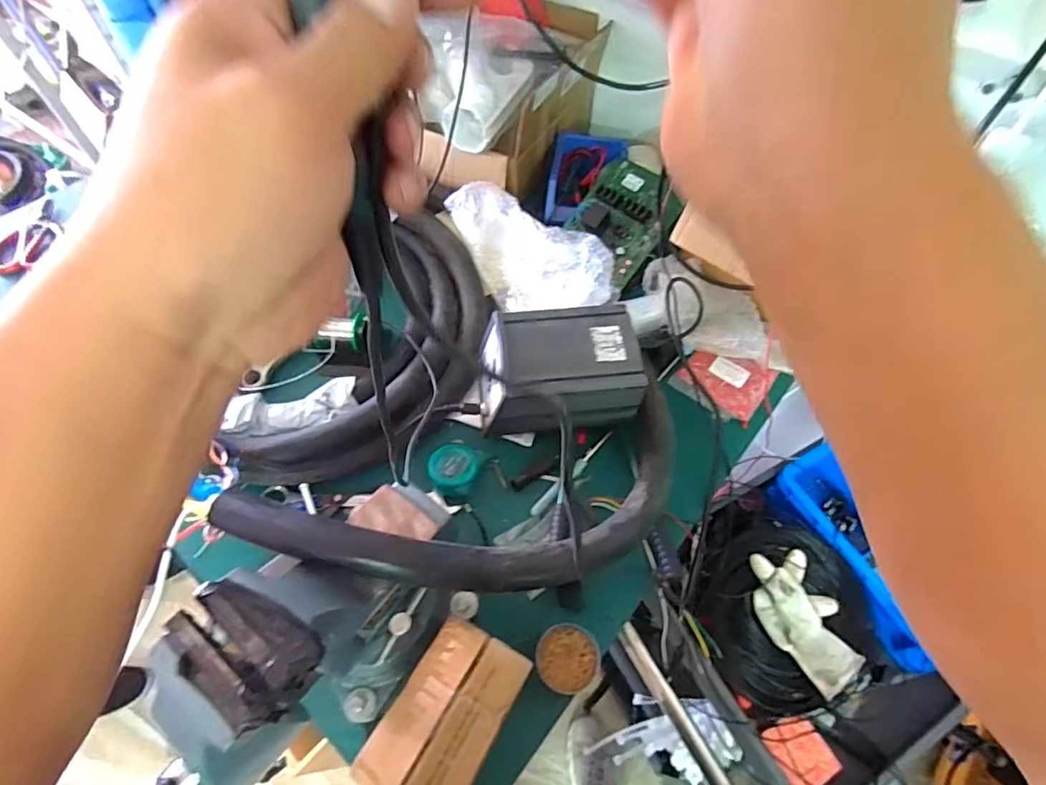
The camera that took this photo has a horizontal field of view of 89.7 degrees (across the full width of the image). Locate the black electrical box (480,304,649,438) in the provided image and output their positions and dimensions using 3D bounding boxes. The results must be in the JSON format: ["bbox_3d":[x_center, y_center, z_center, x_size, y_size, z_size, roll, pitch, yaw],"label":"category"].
[{"bbox_3d":[0.045,-0.023,0.650,0.189,0.114,0.114,1,57,0],"label":"black electrical box"}]

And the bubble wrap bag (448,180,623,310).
[{"bbox_3d":[0.011,-0.216,0.792,0.147,0.074,0.299,-24,61,-15],"label":"bubble wrap bag"}]

